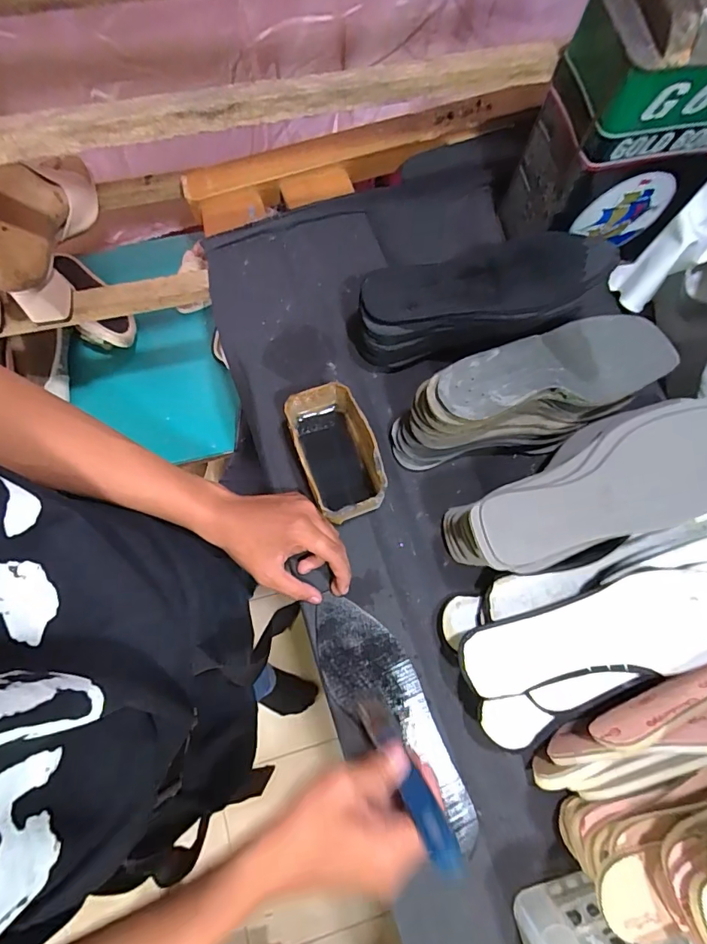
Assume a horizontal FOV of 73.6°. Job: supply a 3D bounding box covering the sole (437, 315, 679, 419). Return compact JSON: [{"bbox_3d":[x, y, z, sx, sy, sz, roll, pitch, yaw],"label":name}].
[{"bbox_3d":[0.186,-0.099,0.436,0.234,0.033,0.081,-15,76,-17],"label":"sole"}]

